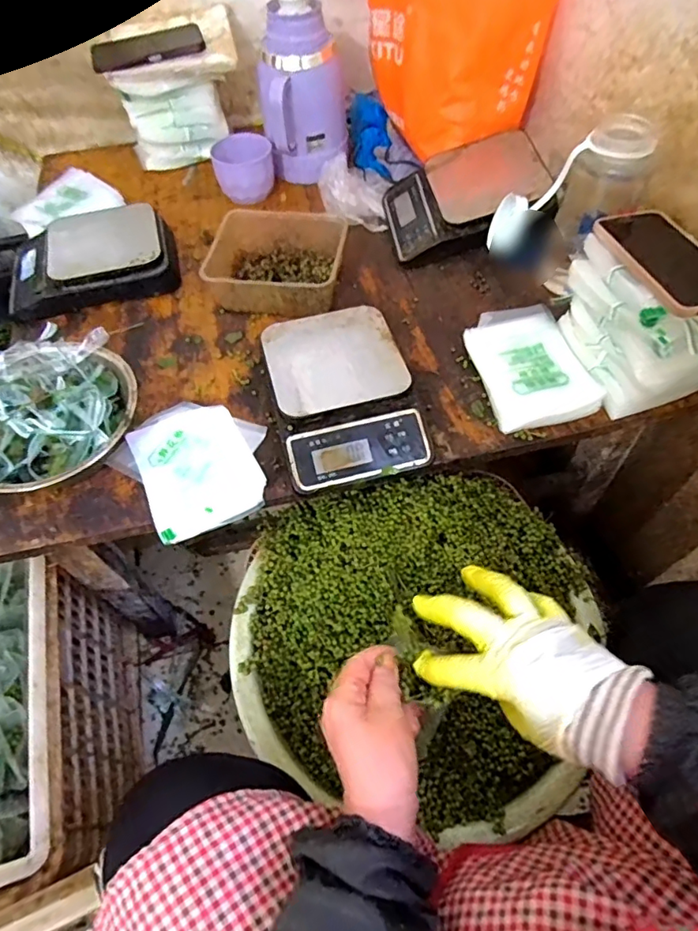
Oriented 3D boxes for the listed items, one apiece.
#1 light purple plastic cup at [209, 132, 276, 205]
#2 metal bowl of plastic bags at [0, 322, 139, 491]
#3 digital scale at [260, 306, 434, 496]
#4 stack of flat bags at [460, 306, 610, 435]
[{"bbox_3d":[-0.164,-0.465,0.838,0.094,0.067,0.085,-9,57,-3],"label":"light purple plastic cup"},{"bbox_3d":[-0.323,-0.054,0.568,0.188,0.081,0.177,-1,57,2],"label":"metal bowl of plastic bags"},{"bbox_3d":[-0.008,-0.083,0.588,0.146,0.047,0.209,-13,58,-6],"label":"digital scale"},{"bbox_3d":[0.210,-0.114,0.615,0.114,0.037,0.151,-13,58,-6],"label":"stack of flat bags"}]

